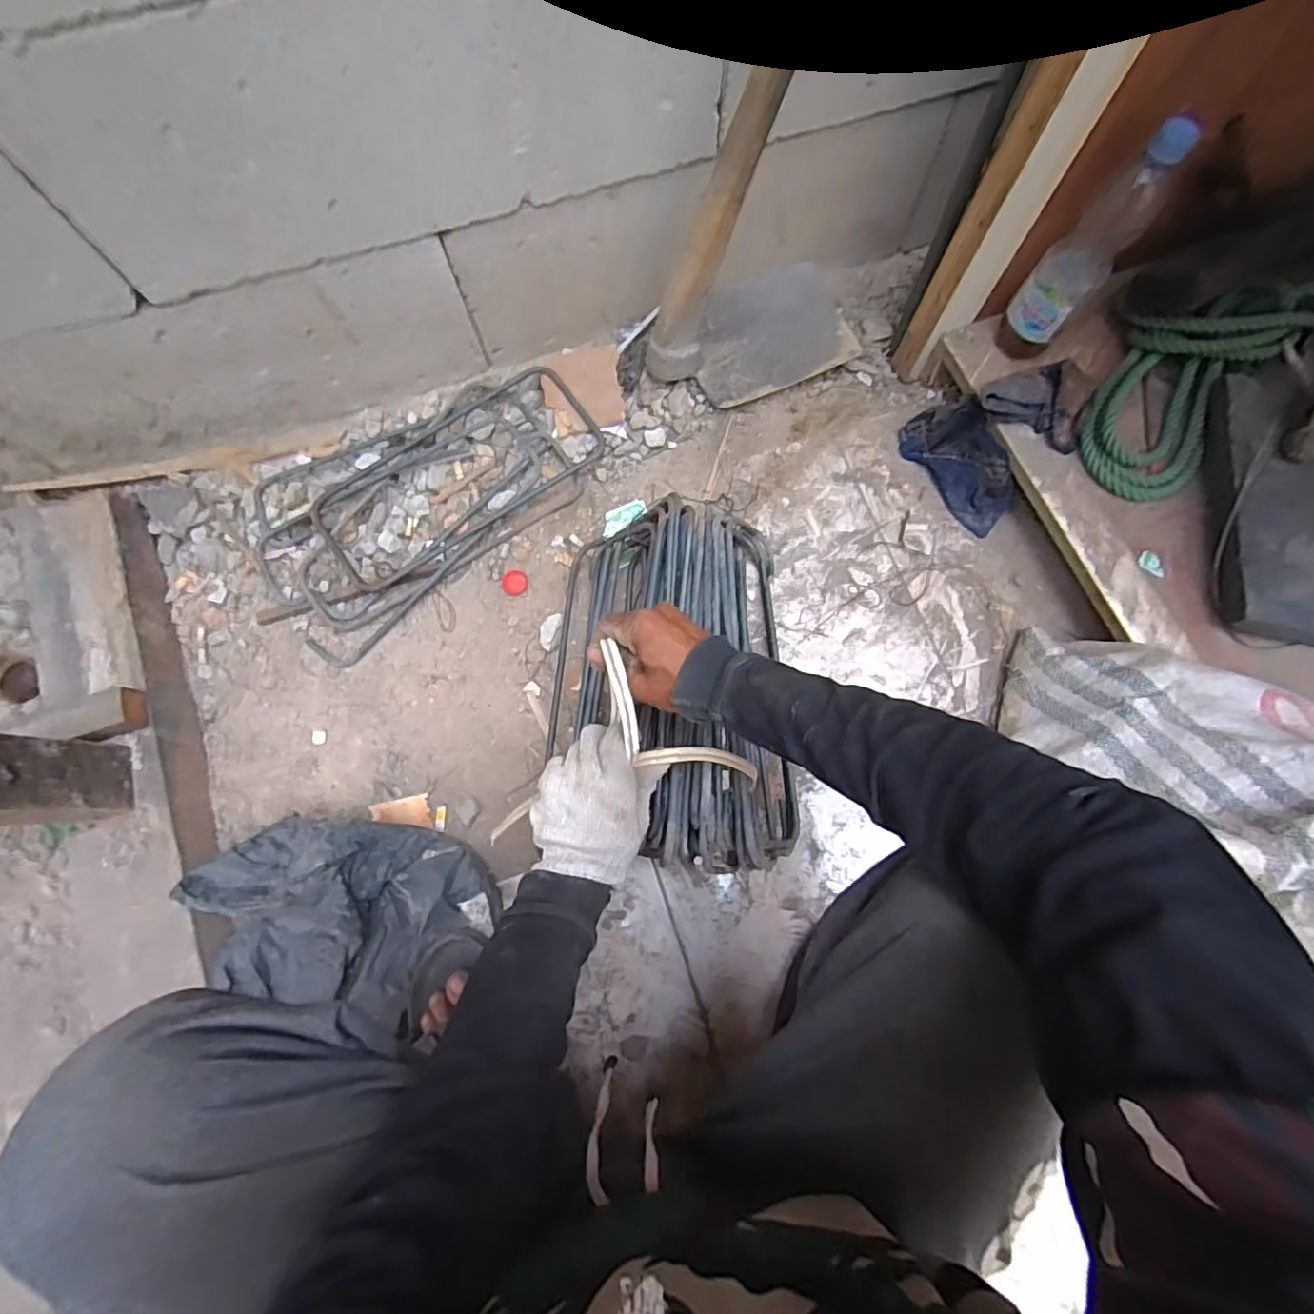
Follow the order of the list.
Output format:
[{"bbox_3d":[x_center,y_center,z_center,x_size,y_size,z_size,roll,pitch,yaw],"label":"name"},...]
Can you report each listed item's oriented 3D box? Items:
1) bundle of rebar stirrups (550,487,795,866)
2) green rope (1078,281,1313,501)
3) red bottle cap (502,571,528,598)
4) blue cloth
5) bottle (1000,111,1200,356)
[{"bbox_3d":[0.017,0.025,0.627,0.249,0.162,0.357,-4,78,-1],"label":"bundle of rebar stirrups"},{"bbox_3d":[0.596,-0.318,0.678,0.151,0.053,0.301,40,92,8],"label":"green rope"},{"bbox_3d":[-0.175,-0.091,0.734,0.031,0.007,0.033,0,77,0],"label":"red bottle cap"},{"bbox_3d":[0.410,-0.272,0.723,0.147,0.121,0.166,-38,80,-8],"label":"blue cloth"},{"bbox_3d":[0.439,-0.412,0.623,0.062,0.235,0.054,40,79,9],"label":"bottle"}]

